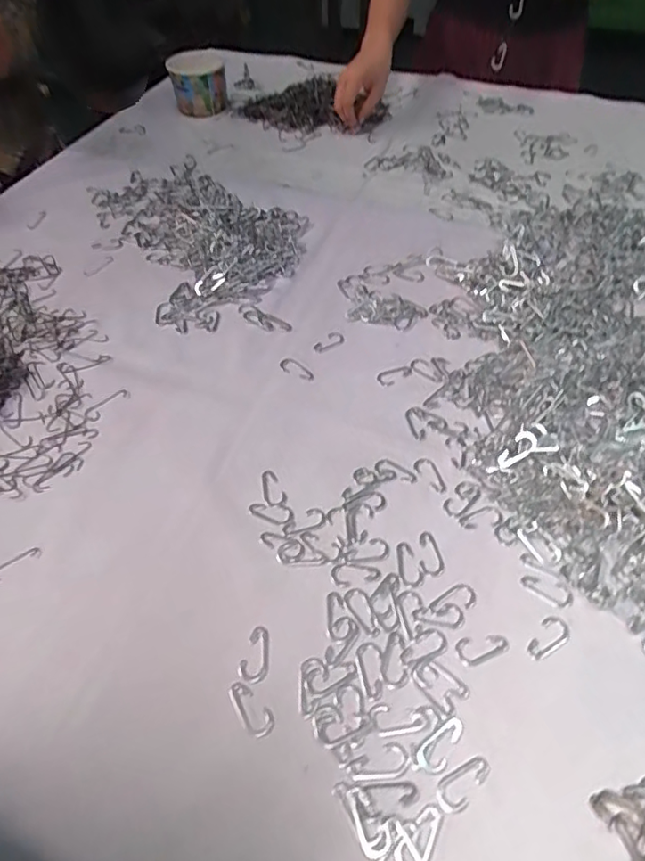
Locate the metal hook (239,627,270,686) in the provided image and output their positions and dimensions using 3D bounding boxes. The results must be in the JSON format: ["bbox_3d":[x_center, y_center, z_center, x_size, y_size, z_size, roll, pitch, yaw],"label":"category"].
[{"bbox_3d":[-0.047,0.155,0.389,0.020,0.004,0.038,0,52,1],"label":"metal hook"}]

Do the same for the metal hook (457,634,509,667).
[{"bbox_3d":[0.112,0.151,0.392,0.036,0.004,0.017,-12,52,-8],"label":"metal hook"}]

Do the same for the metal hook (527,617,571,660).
[{"bbox_3d":[0.159,0.145,0.394,0.037,0.004,0.019,-31,57,-21],"label":"metal hook"}]

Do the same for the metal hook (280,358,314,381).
[{"bbox_3d":[-0.025,-0.060,0.558,0.036,0.005,0.018,29,58,22],"label":"metal hook"}]

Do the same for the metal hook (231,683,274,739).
[{"bbox_3d":[-0.046,0.181,0.366,0.018,0.004,0.038,-26,56,-18],"label":"metal hook"}]

